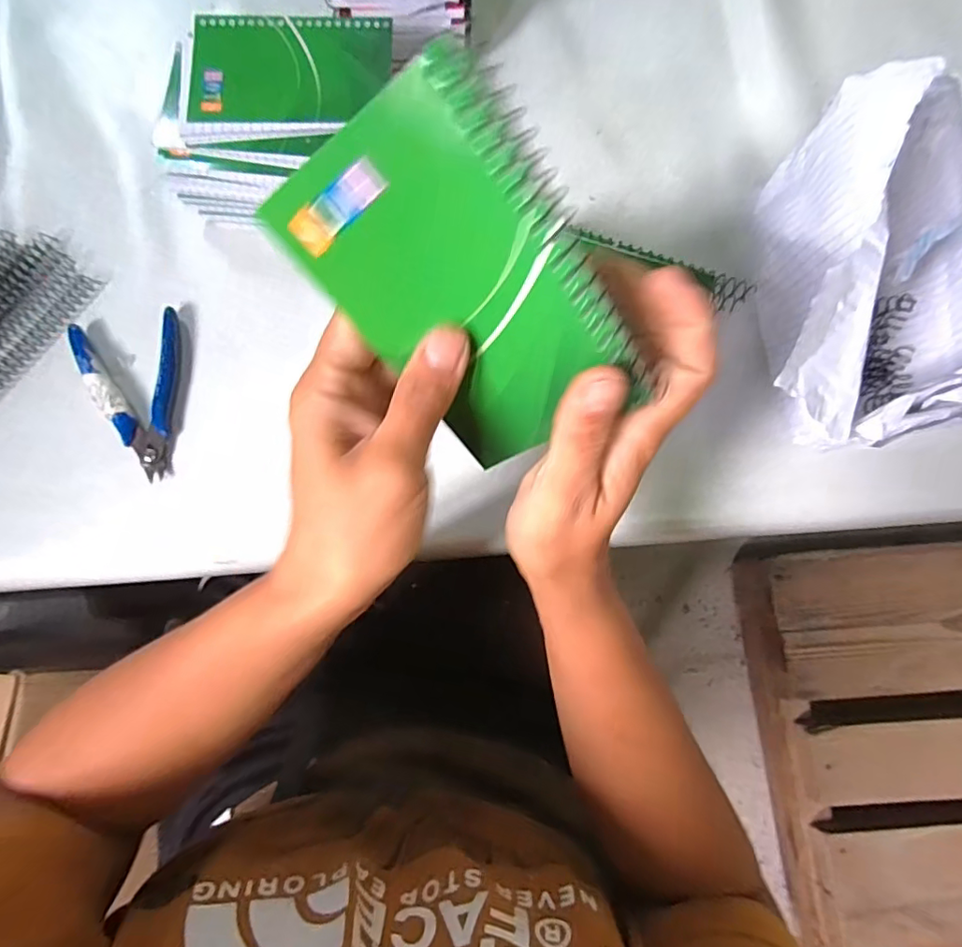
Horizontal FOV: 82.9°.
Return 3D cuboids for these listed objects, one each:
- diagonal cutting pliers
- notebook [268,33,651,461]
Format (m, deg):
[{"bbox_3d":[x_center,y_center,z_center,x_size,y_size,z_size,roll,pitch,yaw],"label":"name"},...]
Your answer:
[{"bbox_3d":[-0.231,-0.052,0.361,0.068,0.010,0.116,-15,78,-3],"label":"diagonal cutting pliers"},{"bbox_3d":[-0.003,-0.062,0.191,0.080,0.011,0.125,-31,119,20],"label":"notebook"}]

